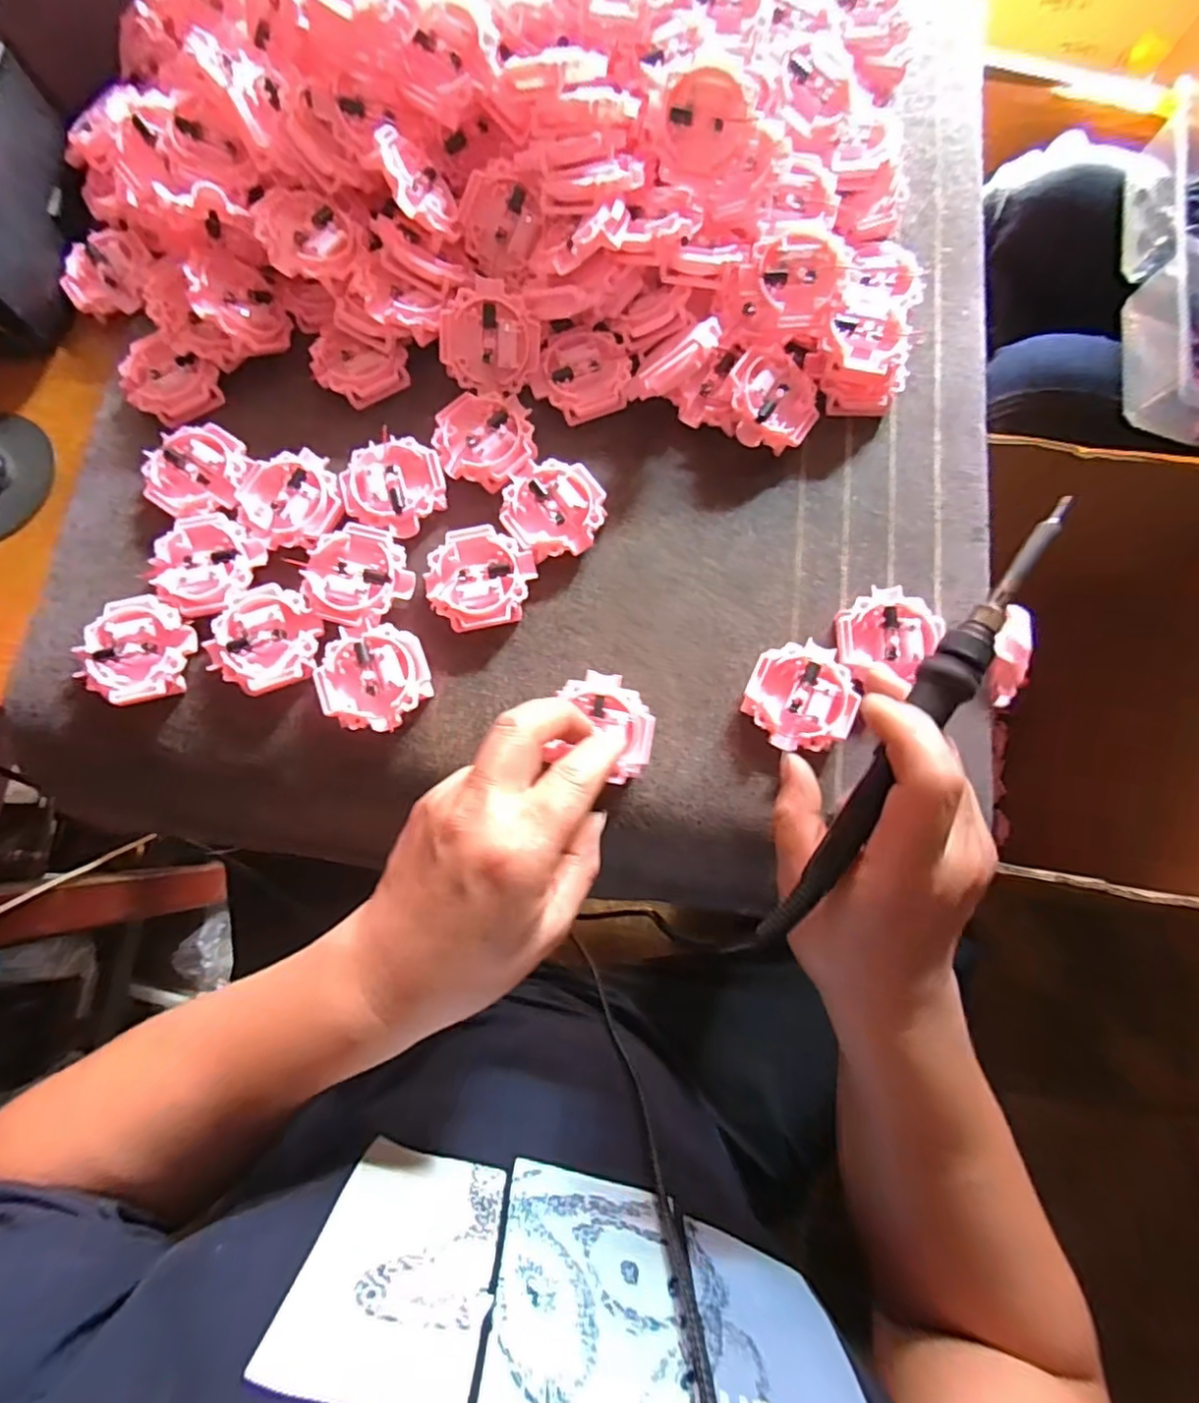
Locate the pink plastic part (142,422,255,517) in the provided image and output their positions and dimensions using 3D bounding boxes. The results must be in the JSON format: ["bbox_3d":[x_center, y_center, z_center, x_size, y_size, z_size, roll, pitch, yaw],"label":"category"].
[{"bbox_3d":[-0.214,-0.122,0.329,0.052,0.017,0.047,-15,79,-3],"label":"pink plastic part"}]

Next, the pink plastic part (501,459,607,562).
[{"bbox_3d":[-0.023,-0.100,0.324,0.051,0.015,0.050,0,78,0],"label":"pink plastic part"}]

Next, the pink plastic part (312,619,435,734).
[{"bbox_3d":[-0.112,-0.011,0.305,0.050,0.015,0.052,0,78,0],"label":"pink plastic part"}]

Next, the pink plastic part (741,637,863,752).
[{"bbox_3d":[0.100,-0.003,0.301,0.051,0.009,0.053,23,79,4],"label":"pink plastic part"}]

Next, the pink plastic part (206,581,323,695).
[{"bbox_3d":[-0.167,-0.030,0.309,0.053,0.016,0.051,0,78,0],"label":"pink plastic part"}]

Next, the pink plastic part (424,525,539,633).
[{"bbox_3d":[-0.060,-0.063,0.317,0.054,0.015,0.051,0,78,0],"label":"pink plastic part"}]

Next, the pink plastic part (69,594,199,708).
[{"bbox_3d":[-0.230,-0.024,0.308,0.050,0.017,0.051,0,78,0],"label":"pink plastic part"}]

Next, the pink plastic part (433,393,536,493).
[{"bbox_3d":[-0.061,-0.141,0.332,0.050,0.014,0.052,0,78,0],"label":"pink plastic part"}]

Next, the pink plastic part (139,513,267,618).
[{"bbox_3d":[-0.204,-0.070,0.318,0.050,0.015,0.051,0,78,0],"label":"pink plastic part"}]

